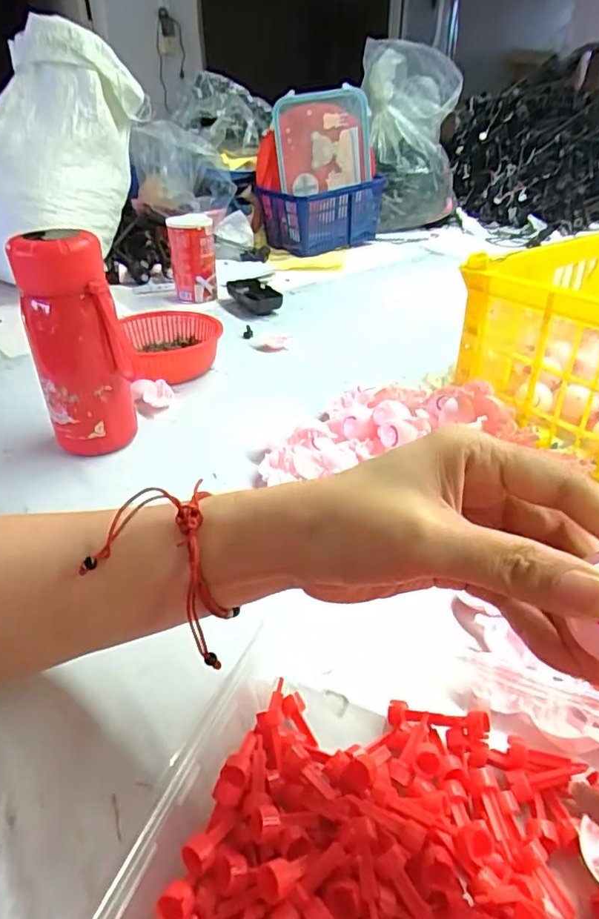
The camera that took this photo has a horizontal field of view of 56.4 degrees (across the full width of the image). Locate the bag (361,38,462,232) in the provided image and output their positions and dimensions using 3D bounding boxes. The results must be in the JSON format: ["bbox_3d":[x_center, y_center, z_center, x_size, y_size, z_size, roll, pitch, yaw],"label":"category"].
[{"bbox_3d":[0.235,-0.664,1.194,0.213,0.350,0.174,3,33,5],"label":"bag"}]

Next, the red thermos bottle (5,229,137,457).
[{"bbox_3d":[-0.182,-0.091,0.462,0.070,0.182,0.058,-14,36,-21],"label":"red thermos bottle"}]

